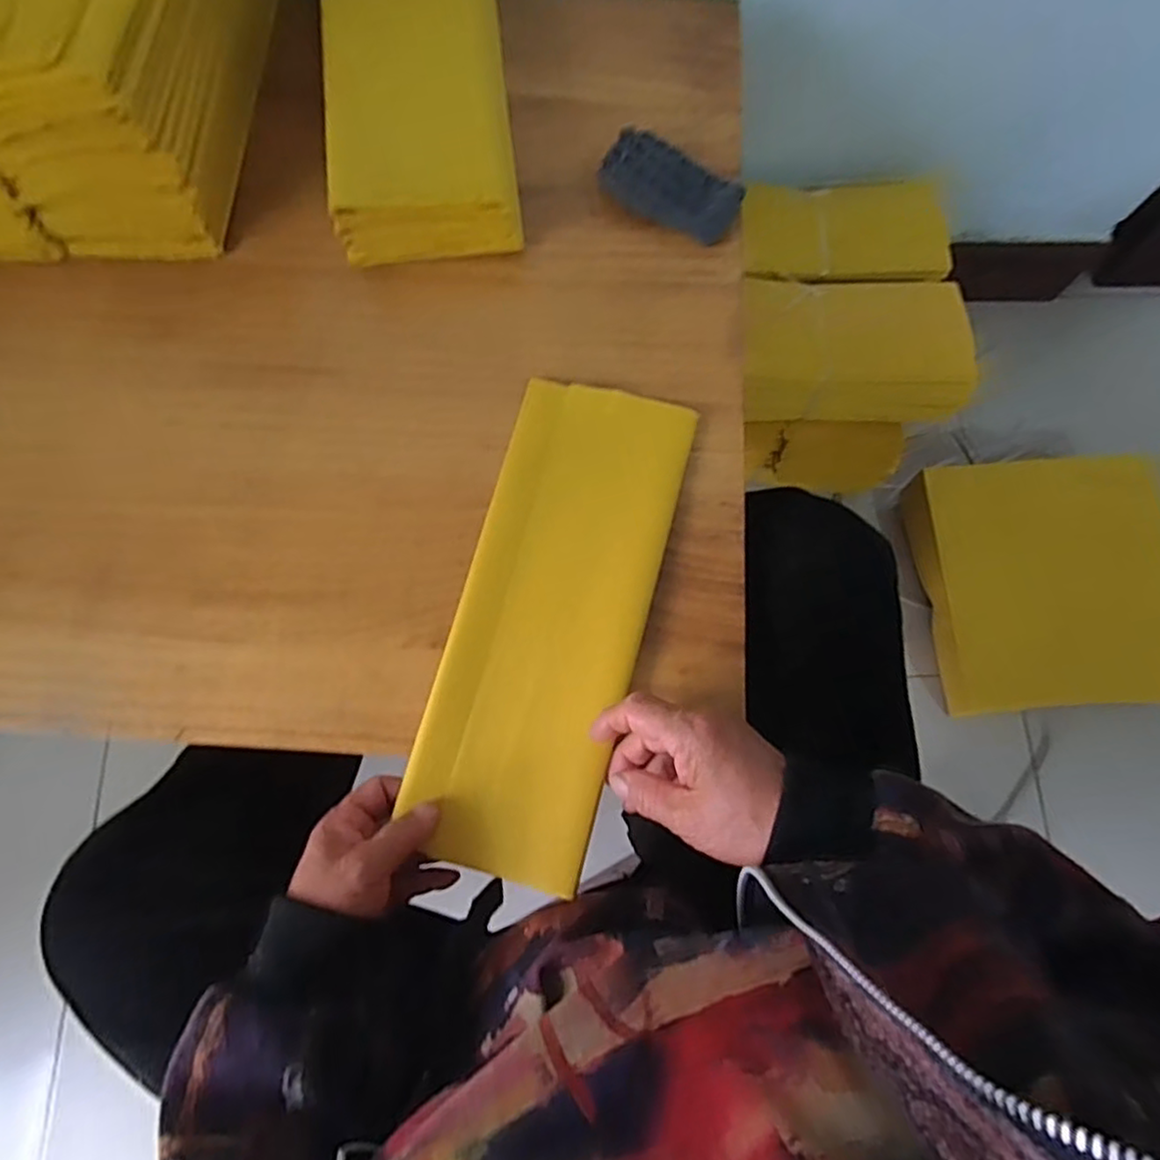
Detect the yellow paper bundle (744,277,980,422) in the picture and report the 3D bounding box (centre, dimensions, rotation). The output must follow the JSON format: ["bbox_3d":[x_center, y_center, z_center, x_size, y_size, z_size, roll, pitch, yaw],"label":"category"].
[{"bbox_3d":[0.306,-0.261,0.764,0.239,0.108,0.144,2,74,0],"label":"yellow paper bundle"}]

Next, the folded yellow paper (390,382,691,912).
[{"bbox_3d":[-0.018,0.019,0.424,0.119,0.011,0.314,14,75,3],"label":"folded yellow paper"}]

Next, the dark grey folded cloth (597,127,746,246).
[{"bbox_3d":[0.068,-0.300,0.515,0.107,0.032,0.055,34,77,8],"label":"dark grey folded cloth"}]

